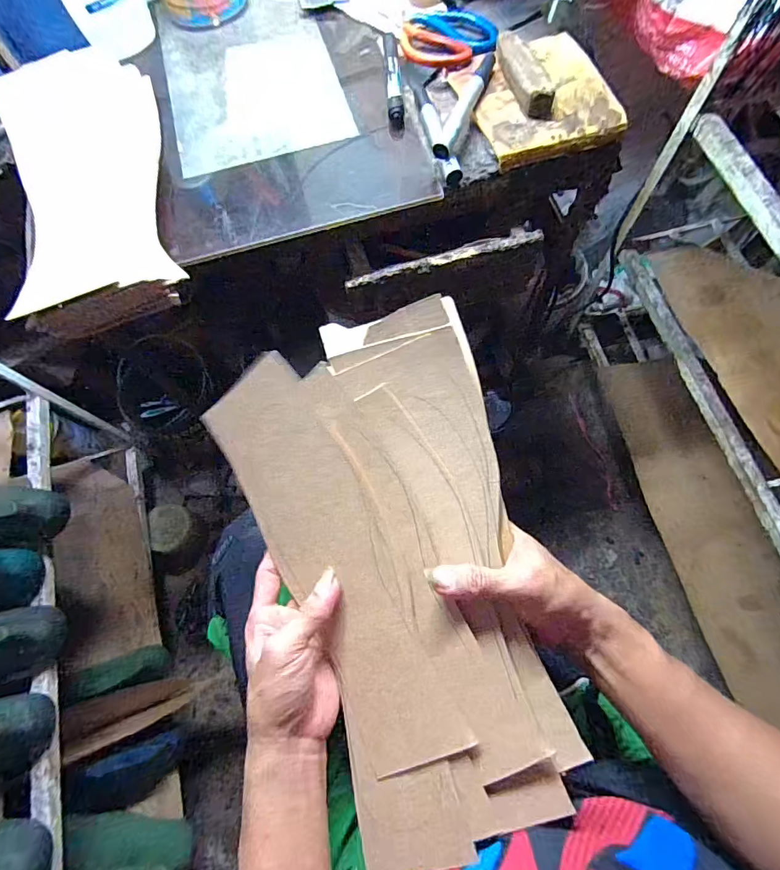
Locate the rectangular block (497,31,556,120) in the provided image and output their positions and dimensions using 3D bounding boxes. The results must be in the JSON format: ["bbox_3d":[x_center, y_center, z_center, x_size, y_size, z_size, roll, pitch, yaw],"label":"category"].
[{"bbox_3d":[0.132,-0.363,0.442,0.029,0.022,0.113,-15,69,-4],"label":"rectangular block"}]

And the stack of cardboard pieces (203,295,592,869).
[{"bbox_3d":[-0.008,0.107,0.342,0.219,0.036,0.373,-17,82,13],"label":"stack of cardboard pieces"}]

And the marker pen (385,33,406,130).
[{"bbox_3d":[0.005,-0.388,0.477,0.018,0.017,0.137,-3,69,1],"label":"marker pen"}]

